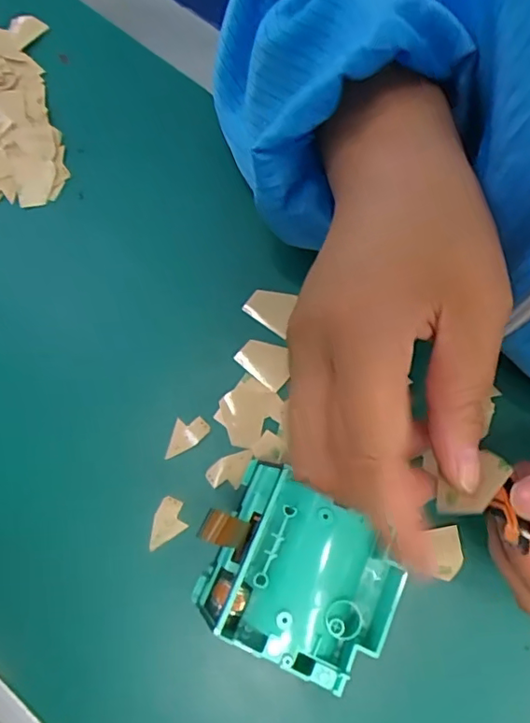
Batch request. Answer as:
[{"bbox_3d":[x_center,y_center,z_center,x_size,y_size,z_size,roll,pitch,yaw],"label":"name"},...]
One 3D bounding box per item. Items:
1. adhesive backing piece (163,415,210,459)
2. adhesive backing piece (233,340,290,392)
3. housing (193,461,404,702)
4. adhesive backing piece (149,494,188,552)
[{"bbox_3d":[-0.041,0.037,0.277,0.025,0.004,0.015,-28,80,-8],"label":"adhesive backing piece"},{"bbox_3d":[0.000,-0.001,0.286,0.028,0.004,0.020,39,78,6],"label":"adhesive backing piece"},{"bbox_3d":[0.012,0.092,0.243,0.085,0.045,0.071,24,74,6],"label":"housing"},{"bbox_3d":[-0.049,0.078,0.265,0.023,0.004,0.018,-31,78,-4],"label":"adhesive backing piece"}]

